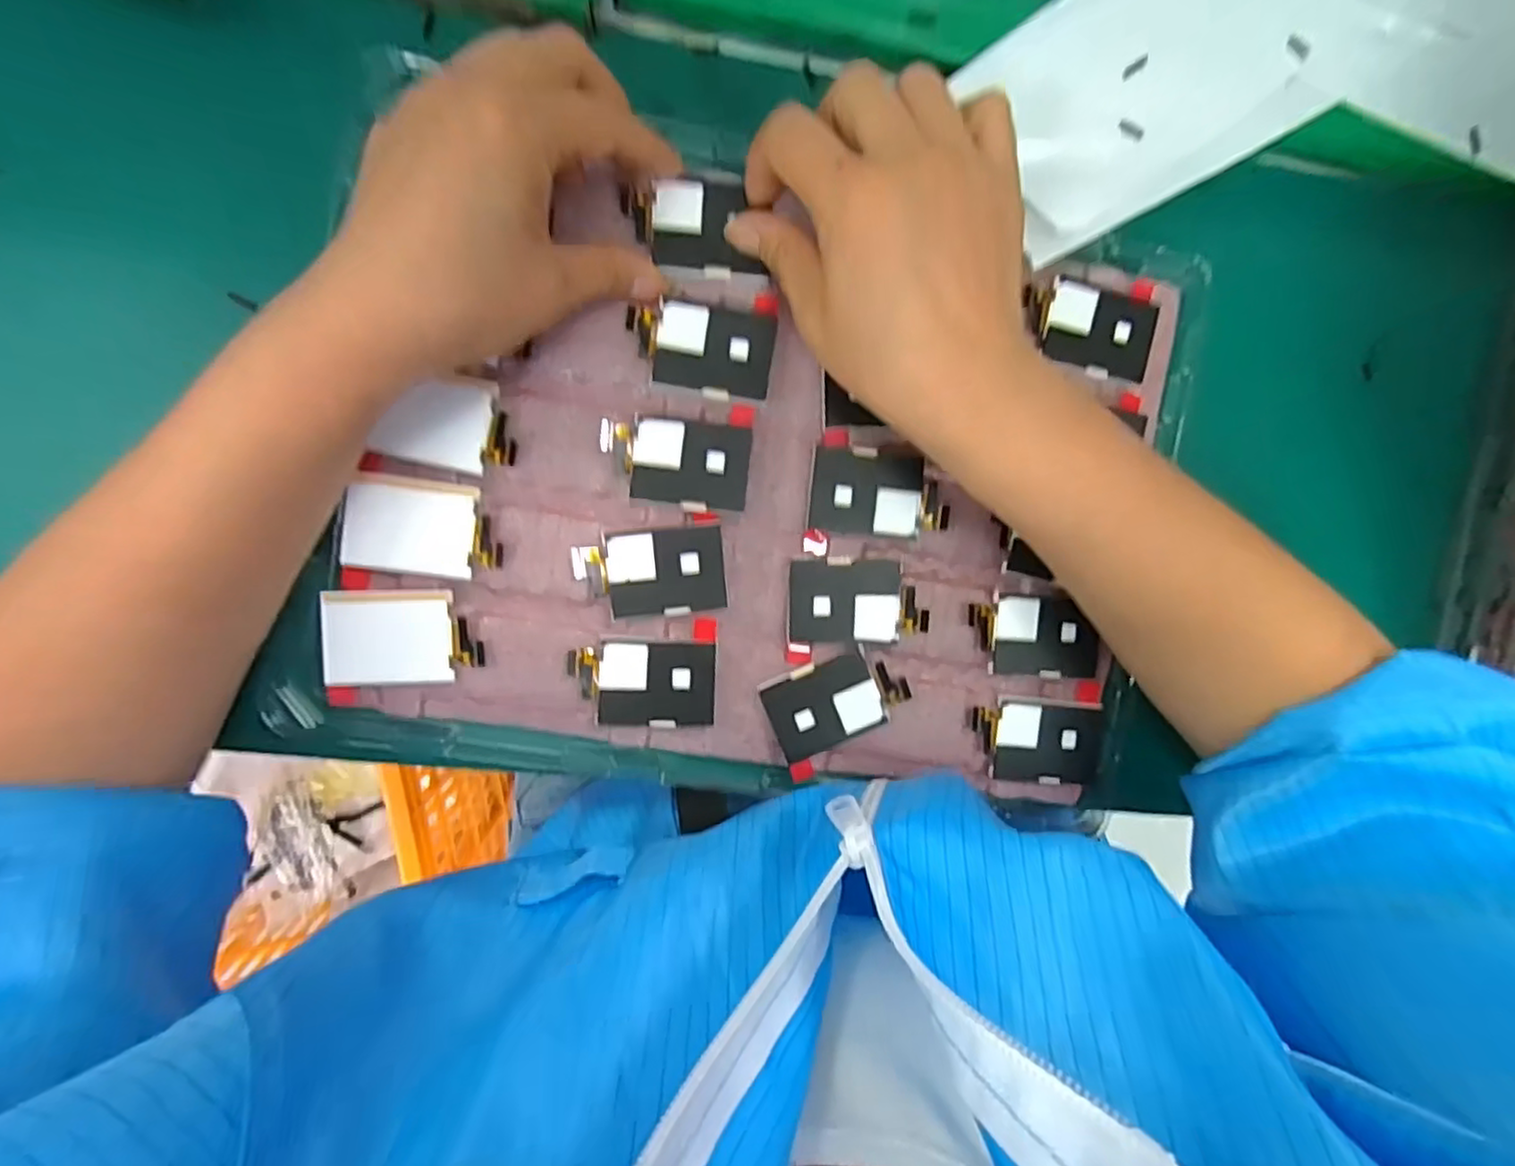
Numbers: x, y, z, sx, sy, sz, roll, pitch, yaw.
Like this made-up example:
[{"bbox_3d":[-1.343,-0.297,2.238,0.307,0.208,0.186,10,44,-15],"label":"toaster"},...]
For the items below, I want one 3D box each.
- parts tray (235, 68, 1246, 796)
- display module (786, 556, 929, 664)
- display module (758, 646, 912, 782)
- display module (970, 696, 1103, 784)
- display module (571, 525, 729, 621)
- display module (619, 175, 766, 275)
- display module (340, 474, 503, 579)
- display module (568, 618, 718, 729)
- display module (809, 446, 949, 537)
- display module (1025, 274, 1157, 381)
[{"bbox_3d":[0.007,-0.050,0.274,0.348,0.009,0.273,6,91,-8],"label":"parts tray"},{"bbox_3d":[0.041,0.010,0.287,0.057,0.006,0.041,-6,93,-7],"label":"display module"},{"bbox_3d":[0.034,0.052,0.288,0.057,0.007,0.043,-21,95,-6],"label":"display module"},{"bbox_3d":[0.122,0.068,0.300,0.059,0.008,0.035,8,91,-8],"label":"display module"},{"bbox_3d":[-0.042,-0.004,0.276,0.058,0.005,0.034,-4,93,-7],"label":"display module"},{"bbox_3d":[-0.025,-0.138,0.265,0.051,0.004,0.035,2,97,-7],"label":"display module"},{"bbox_3d":[-0.126,-0.021,0.261,0.055,0.004,0.035,6,94,-11],"label":"display module"},{"bbox_3d":[-0.045,0.038,0.277,0.057,0.004,0.041,-2,91,-8],"label":"display module"},{"bbox_3d":[0.050,-0.037,0.285,0.057,0.006,0.033,4,92,-8],"label":"display module"},{"bbox_3d":[0.139,-0.107,0.287,0.055,0.004,0.033,18,90,-8],"label":"display module"}]

